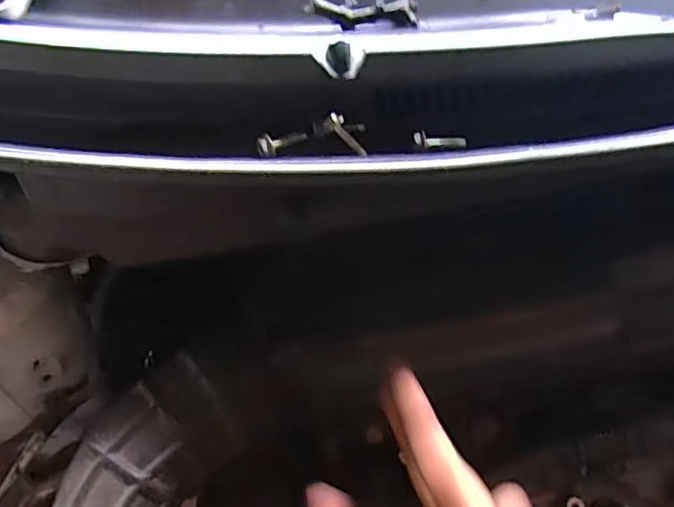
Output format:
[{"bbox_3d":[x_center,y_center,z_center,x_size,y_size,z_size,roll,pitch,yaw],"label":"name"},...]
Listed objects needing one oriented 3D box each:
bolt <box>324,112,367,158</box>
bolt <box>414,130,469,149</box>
[{"bbox_3d":[0.005,-0.064,0.319,0.028,0.006,0.008,45,64,-14],"label":"bolt"},{"bbox_3d":[0.056,-0.061,0.315,0.029,0.007,0.007,-2,58,1],"label":"bolt"}]

